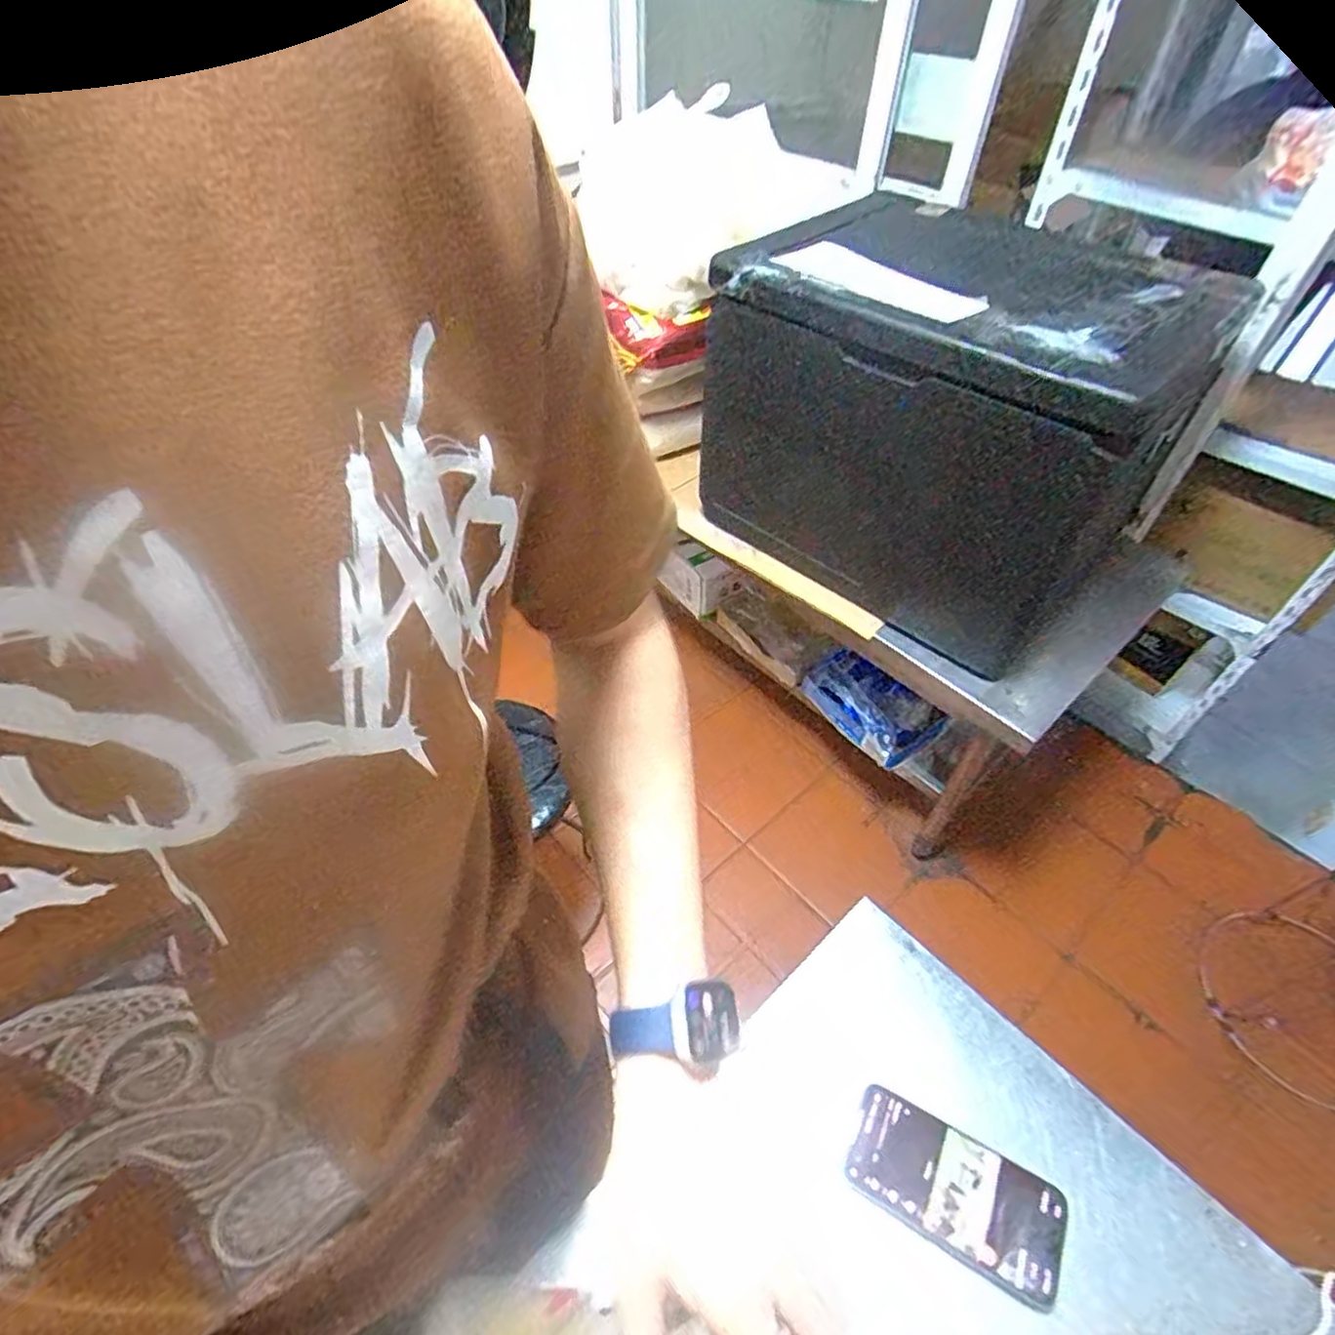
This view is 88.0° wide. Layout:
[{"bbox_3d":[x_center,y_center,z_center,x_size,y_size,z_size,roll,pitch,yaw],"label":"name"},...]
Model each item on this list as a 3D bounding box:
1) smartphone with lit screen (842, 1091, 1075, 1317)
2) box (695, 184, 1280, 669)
[{"bbox_3d":[0.199,0.361,0.478,0.140,0.005,0.069,25,52,19],"label":"smartphone with lit screen"},{"bbox_3d":[0.528,-0.479,1.266,0.738,0.503,0.663,-36,58,-28],"label":"box"}]

